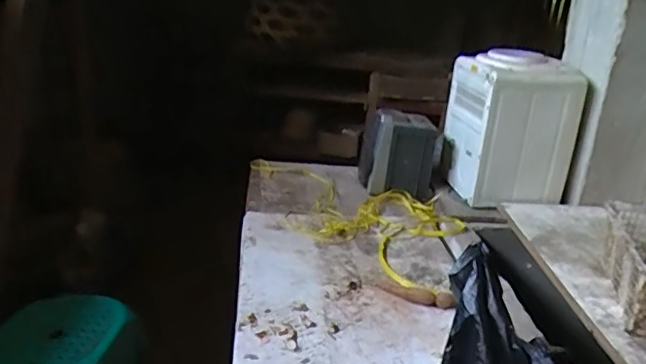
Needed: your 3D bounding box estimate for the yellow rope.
[{"bbox_3d":[0.094,0.084,1.707,0.468,0.059,0.912,-12,27,-36],"label":"yellow rope"}]

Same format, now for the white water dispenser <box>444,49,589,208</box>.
[{"bbox_3d":[0.582,-0.173,1.777,0.307,0.442,0.314,1,22,-9],"label":"white water dispenser"}]

